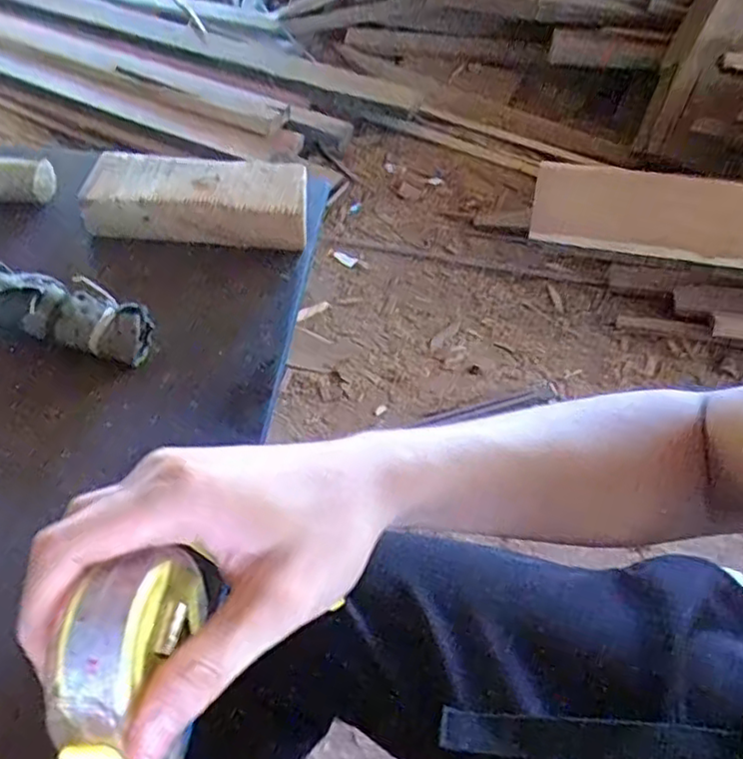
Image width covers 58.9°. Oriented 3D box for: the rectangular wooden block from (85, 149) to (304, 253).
[{"bbox_3d":[-0.111,-0.118,0.426,0.135,0.028,0.060,3,49,-2],"label":"rectangular wooden block"}]

